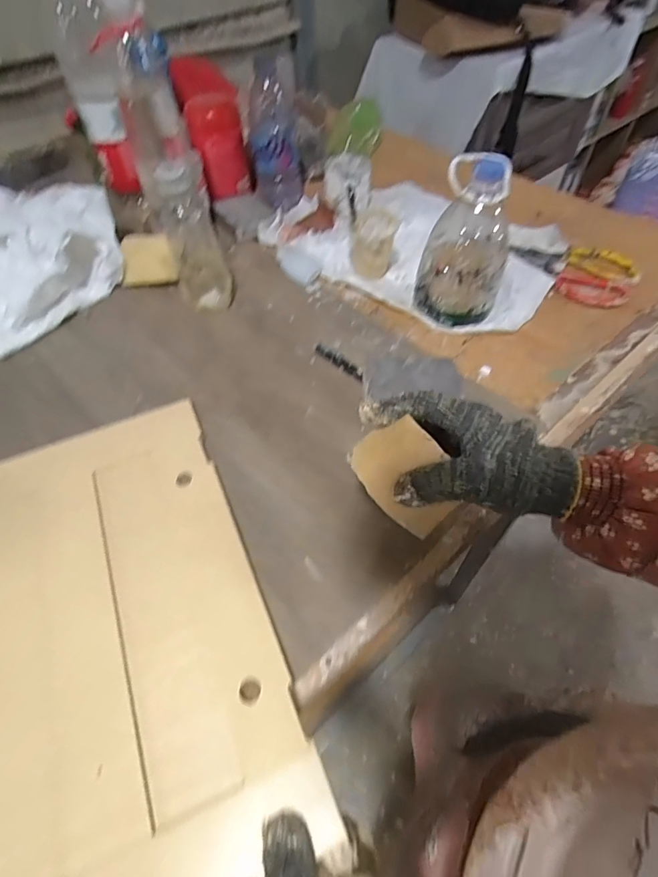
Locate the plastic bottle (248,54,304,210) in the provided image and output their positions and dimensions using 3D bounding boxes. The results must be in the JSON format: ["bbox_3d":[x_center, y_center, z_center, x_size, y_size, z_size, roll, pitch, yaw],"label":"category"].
[{"bbox_3d":[-0.083,-0.449,0.694,0.075,0.188,0.058,-3,52,-1],"label":"plastic bottle"}]

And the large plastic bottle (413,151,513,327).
[{"bbox_3d":[0.160,-0.229,0.521,0.098,0.160,0.105,9,53,9],"label":"large plastic bottle"}]

